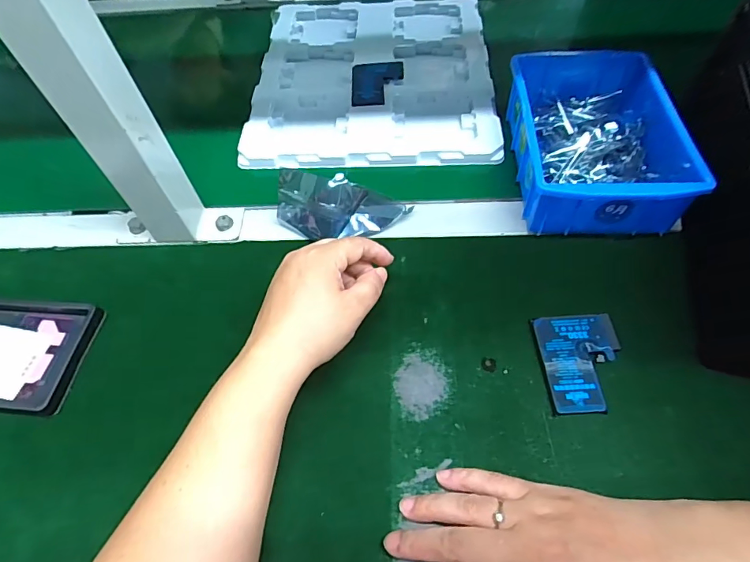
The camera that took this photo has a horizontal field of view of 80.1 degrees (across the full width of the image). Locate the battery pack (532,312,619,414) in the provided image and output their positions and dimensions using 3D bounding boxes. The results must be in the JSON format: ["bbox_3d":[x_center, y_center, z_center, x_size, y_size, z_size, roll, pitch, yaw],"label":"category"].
[{"bbox_3d":[0.155,0.060,0.333,0.059,0.008,0.076,-3,57,2],"label":"battery pack"}]

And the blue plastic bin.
[{"bbox_3d":[0.201,-0.135,0.419,0.129,0.069,0.203,1,57,4],"label":"blue plastic bin"}]

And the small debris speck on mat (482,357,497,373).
[{"bbox_3d":[0.087,0.063,0.339,0.011,0.004,0.012,-2,57,2],"label":"small debris speck on mat"}]

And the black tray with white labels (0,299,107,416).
[{"bbox_3d":[-0.313,0.055,0.364,0.160,0.015,0.095,4,57,6],"label":"black tray with white labels"}]

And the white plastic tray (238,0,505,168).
[{"bbox_3d":[-0.002,-0.259,0.544,0.274,0.016,0.319,0,57,3],"label":"white plastic tray"}]

